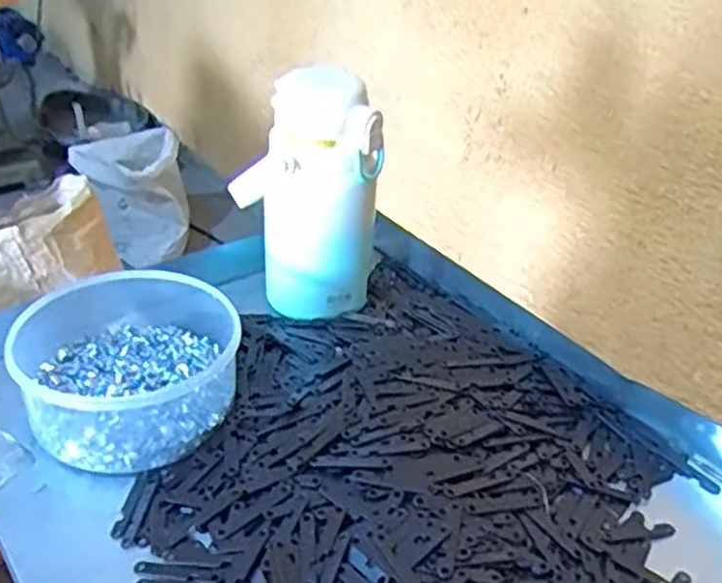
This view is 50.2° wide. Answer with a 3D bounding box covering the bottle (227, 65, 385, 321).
[{"bbox_3d":[-0.044,-0.079,0.624,0.084,0.187,0.093,-21,40,-31],"label":"bottle"}]

